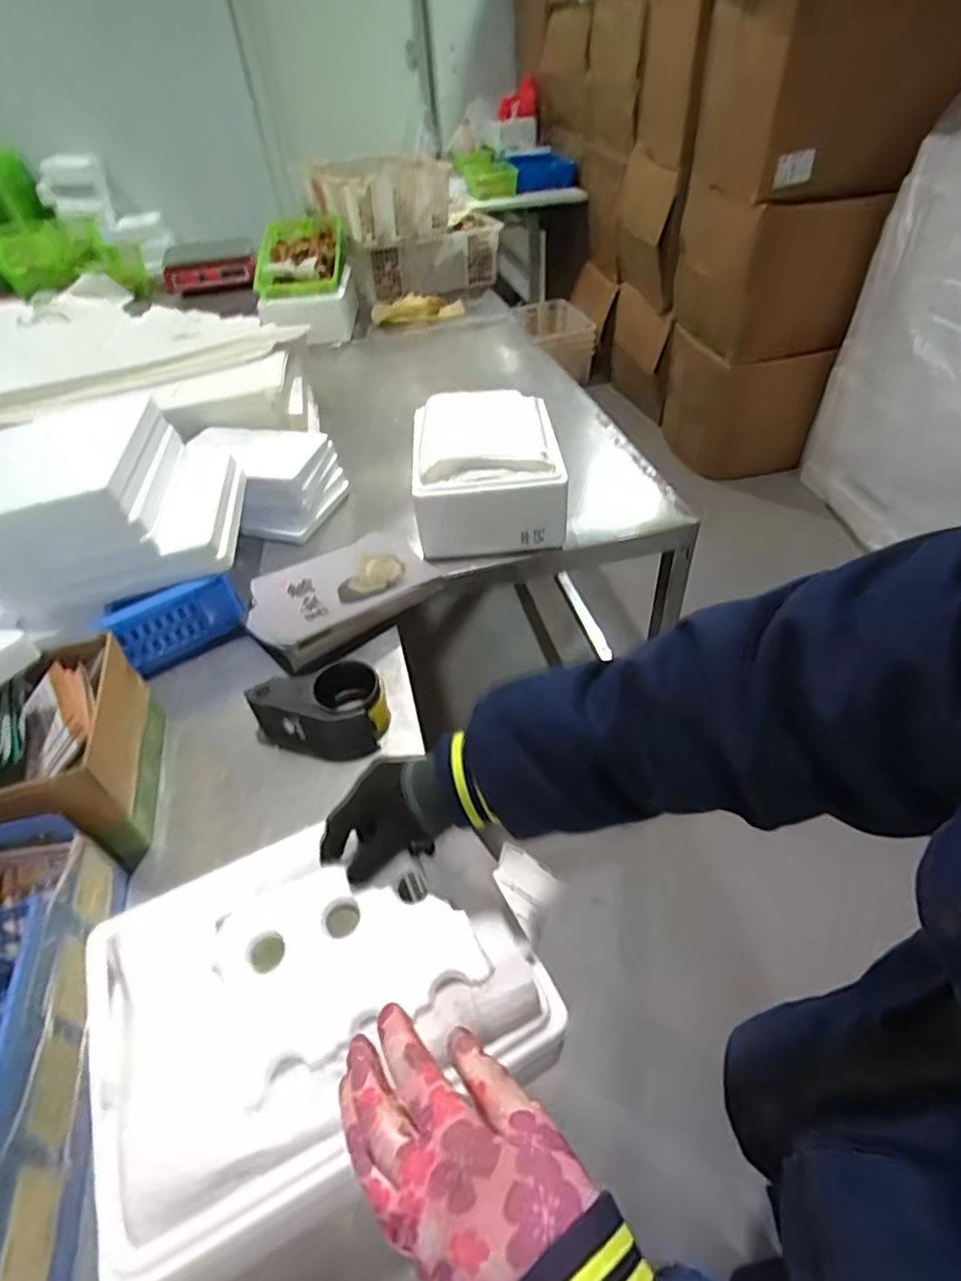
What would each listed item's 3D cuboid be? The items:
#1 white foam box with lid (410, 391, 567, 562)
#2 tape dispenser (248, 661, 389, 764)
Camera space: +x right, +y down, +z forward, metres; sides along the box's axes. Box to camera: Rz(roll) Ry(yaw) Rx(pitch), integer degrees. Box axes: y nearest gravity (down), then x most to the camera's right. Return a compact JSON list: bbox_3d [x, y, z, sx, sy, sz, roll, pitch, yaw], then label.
[{"bbox_3d":[0.010,-0.256,0.988,0.219,0.174,0.222,-5,46,0],"label":"white foam box with lid"},{"bbox_3d":[-0.190,0.089,0.724,0.156,0.065,0.095,-12,46,-7],"label":"tape dispenser"}]

